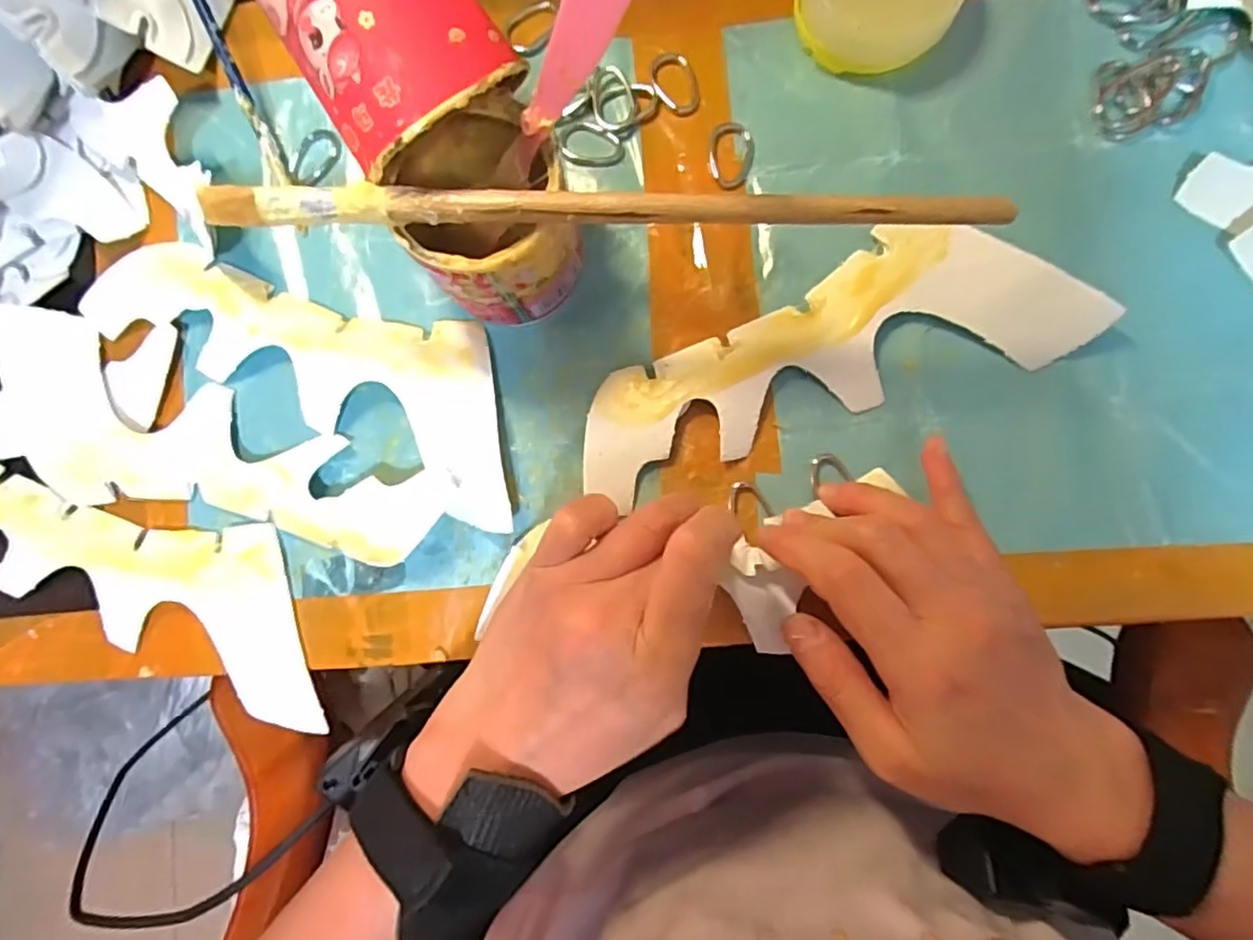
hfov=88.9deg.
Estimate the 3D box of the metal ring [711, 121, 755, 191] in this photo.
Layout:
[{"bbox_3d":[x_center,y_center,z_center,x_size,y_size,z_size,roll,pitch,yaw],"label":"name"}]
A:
[{"bbox_3d":[0.047,-0.141,0.285,0.020,0.004,0.028,1,88,3],"label":"metal ring"}]

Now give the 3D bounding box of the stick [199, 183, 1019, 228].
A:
[{"bbox_3d":[-0.009,-0.087,0.209,0.259,0.007,0.012,1,86,3],"label":"stick"}]

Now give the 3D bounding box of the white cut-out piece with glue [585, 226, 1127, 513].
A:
[{"bbox_3d":[0.081,-0.050,0.272,0.214,0.018,0.067,-21,87,2],"label":"white cut-out piece with glue"}]

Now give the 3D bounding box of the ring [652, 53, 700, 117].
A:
[{"bbox_3d":[0.022,-0.173,0.285,0.020,0.004,0.028,-19,87,2],"label":"ring"}]

